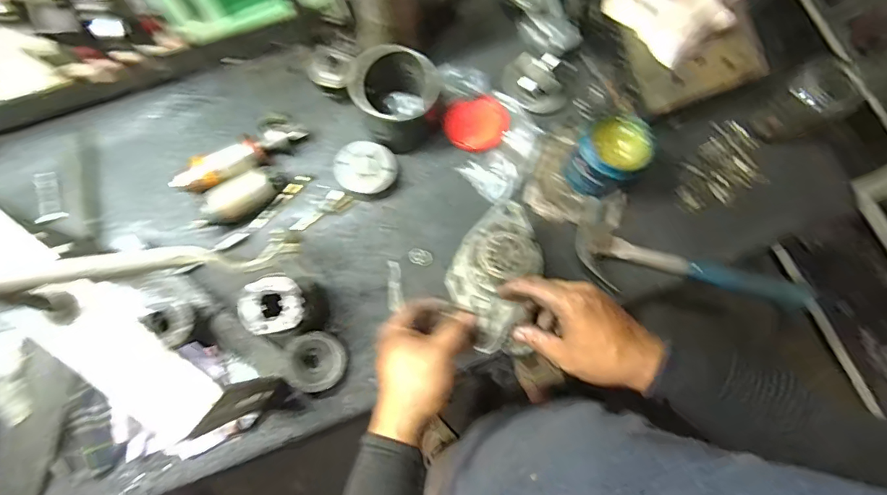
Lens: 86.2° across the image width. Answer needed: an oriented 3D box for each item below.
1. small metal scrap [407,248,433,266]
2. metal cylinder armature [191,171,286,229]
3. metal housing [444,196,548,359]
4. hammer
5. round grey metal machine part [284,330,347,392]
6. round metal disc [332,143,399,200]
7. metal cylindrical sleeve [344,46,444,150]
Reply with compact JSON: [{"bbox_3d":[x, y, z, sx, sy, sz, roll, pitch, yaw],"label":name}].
[{"bbox_3d":[-0.033,0.014,0.689,0.036,0.004,0.022,17,77,3],"label":"small metal scrap"},{"bbox_3d":[-0.294,-0.069,0.683,0.137,0.046,0.049,-34,79,-8],"label":"metal cylinder armature"},{"bbox_3d":[0.065,0.027,0.588,0.104,0.056,0.188,18,77,4],"label":"metal housing"},{"bbox_3d":[0.350,0.007,0.681,0.320,0.038,0.139,11,76,2],"label":"hammer"},{"bbox_3d":[-0.174,0.155,0.649,0.077,0.035,0.077,0,76,-1],"label":"round grey metal machine part"},{"bbox_3d":[-0.112,-0.113,0.698,0.088,0.044,0.074,10,76,2],"label":"round metal disc"},{"bbox_3d":[-0.069,-0.211,0.683,0.113,0.115,0.100,-16,77,-5],"label":"metal cylindrical sleeve"}]

